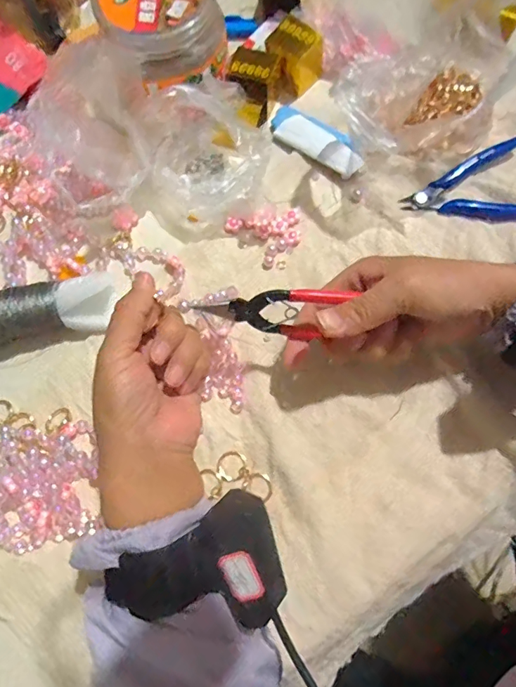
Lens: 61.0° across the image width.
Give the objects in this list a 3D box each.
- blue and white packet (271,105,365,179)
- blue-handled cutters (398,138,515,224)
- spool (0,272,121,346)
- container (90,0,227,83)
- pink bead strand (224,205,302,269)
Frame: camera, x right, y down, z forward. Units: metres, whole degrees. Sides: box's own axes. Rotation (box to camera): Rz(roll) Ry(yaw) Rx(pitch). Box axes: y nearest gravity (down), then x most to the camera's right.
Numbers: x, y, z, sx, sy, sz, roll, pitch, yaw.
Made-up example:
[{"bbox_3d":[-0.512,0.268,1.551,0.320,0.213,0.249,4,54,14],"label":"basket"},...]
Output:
[{"bbox_3d":[0.054,-0.193,0.409,0.102,0.015,0.035,41,79,12],"label":"blue and white packet"},{"bbox_3d":[0.190,-0.141,0.392,0.116,0.012,0.080,-9,74,0],"label":"blue-handled cutters"},{"bbox_3d":[-0.207,-0.016,0.356,0.182,0.041,0.046,-14,74,-2],"label":"spool"},{"bbox_3d":[-0.081,-0.275,0.368,0.100,0.042,0.101,-1,73,3],"label":"container"},{"bbox_3d":[0.010,-0.104,0.388,0.057,0.008,0.056,-40,76,-9],"label":"pink bead strand"}]

